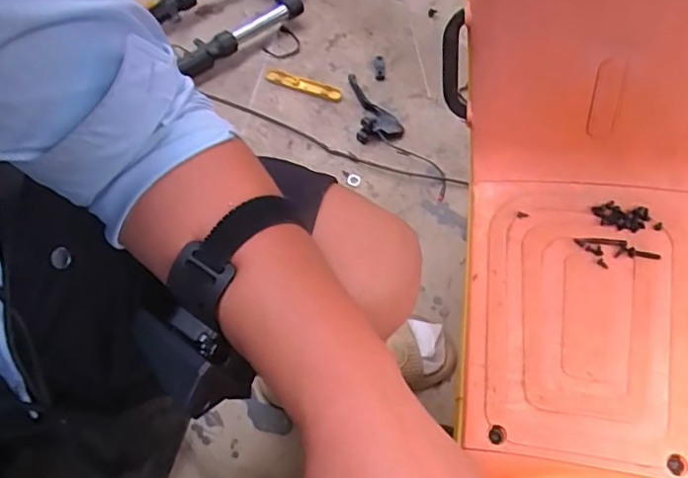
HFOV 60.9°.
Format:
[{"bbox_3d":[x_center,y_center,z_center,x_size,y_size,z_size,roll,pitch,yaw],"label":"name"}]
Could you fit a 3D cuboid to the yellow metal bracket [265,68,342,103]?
[{"bbox_3d":[-0.072,-0.278,1.053,0.146,0.010,0.026,21,69,8],"label":"yellow metal bracket"}]

